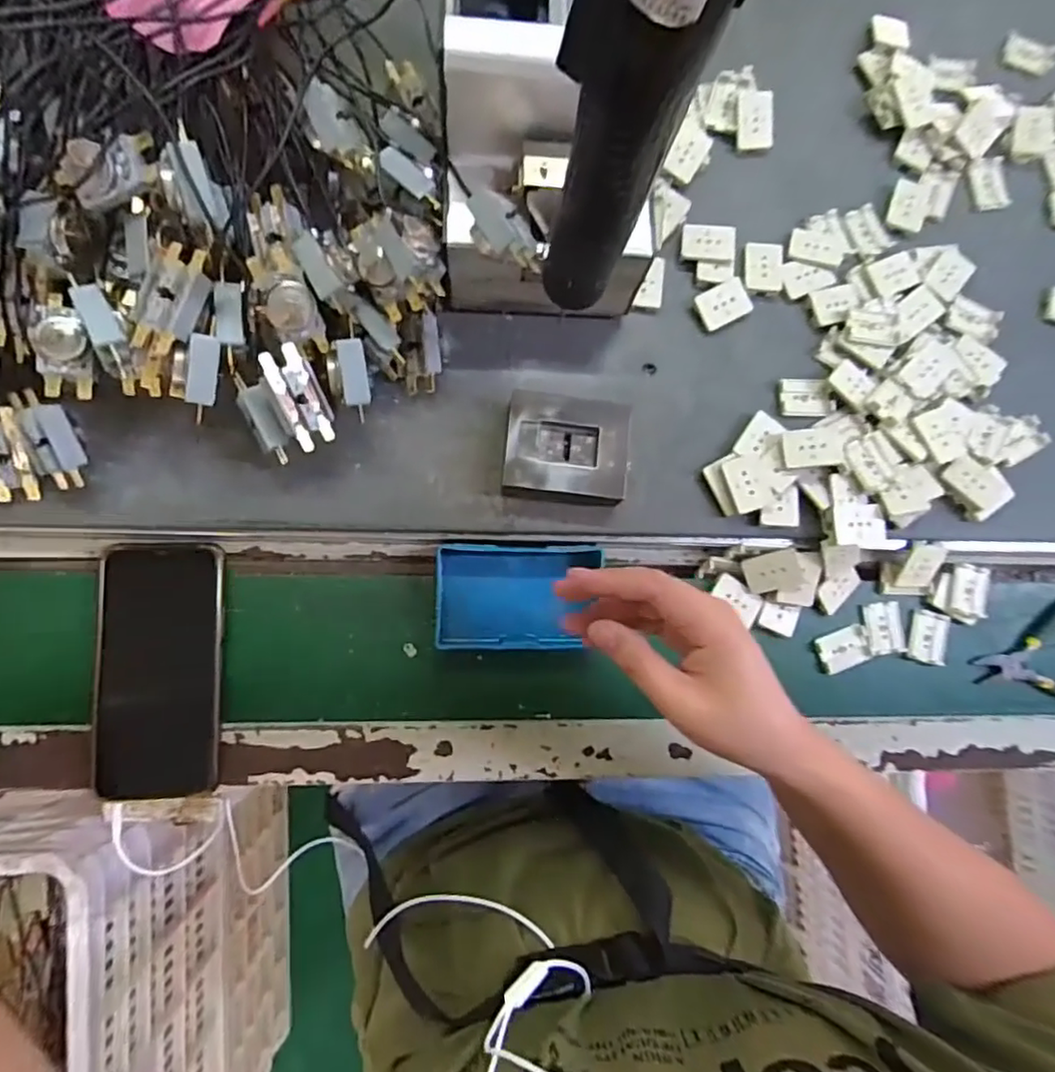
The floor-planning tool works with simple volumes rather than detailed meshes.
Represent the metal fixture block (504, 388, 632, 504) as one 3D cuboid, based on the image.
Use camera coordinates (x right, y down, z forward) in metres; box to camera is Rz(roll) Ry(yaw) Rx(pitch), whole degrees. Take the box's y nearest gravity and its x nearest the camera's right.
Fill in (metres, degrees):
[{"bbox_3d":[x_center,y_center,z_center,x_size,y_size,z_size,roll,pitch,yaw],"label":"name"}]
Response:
[{"bbox_3d":[0.025,-0.057,0.423,0.079,0.033,0.067,6,83,-5],"label":"metal fixture block"}]

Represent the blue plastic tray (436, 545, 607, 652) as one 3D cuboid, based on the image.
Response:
[{"bbox_3d":[-0.007,0.043,0.443,0.110,0.023,0.071,1,86,-5],"label":"blue plastic tray"}]

